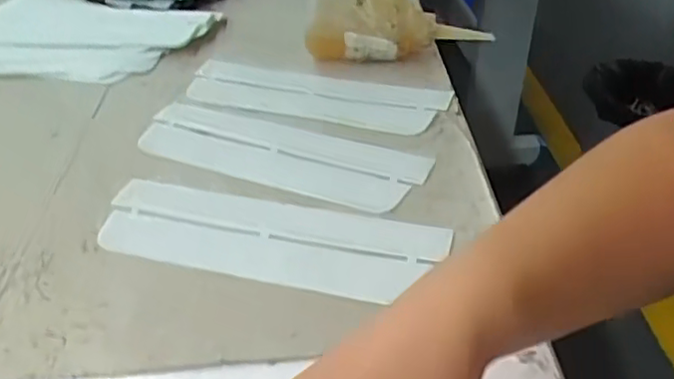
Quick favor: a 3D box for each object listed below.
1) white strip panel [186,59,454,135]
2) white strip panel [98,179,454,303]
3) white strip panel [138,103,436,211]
[{"bbox_3d":[-0.024,-0.080,0.533,0.218,0.005,0.073,11,42,19],"label":"white strip panel"},{"bbox_3d":[-0.045,0.028,0.398,0.216,0.008,0.067,11,40,14],"label":"white strip panel"},{"bbox_3d":[-0.045,-0.029,0.468,0.216,0.008,0.063,16,41,20],"label":"white strip panel"}]

